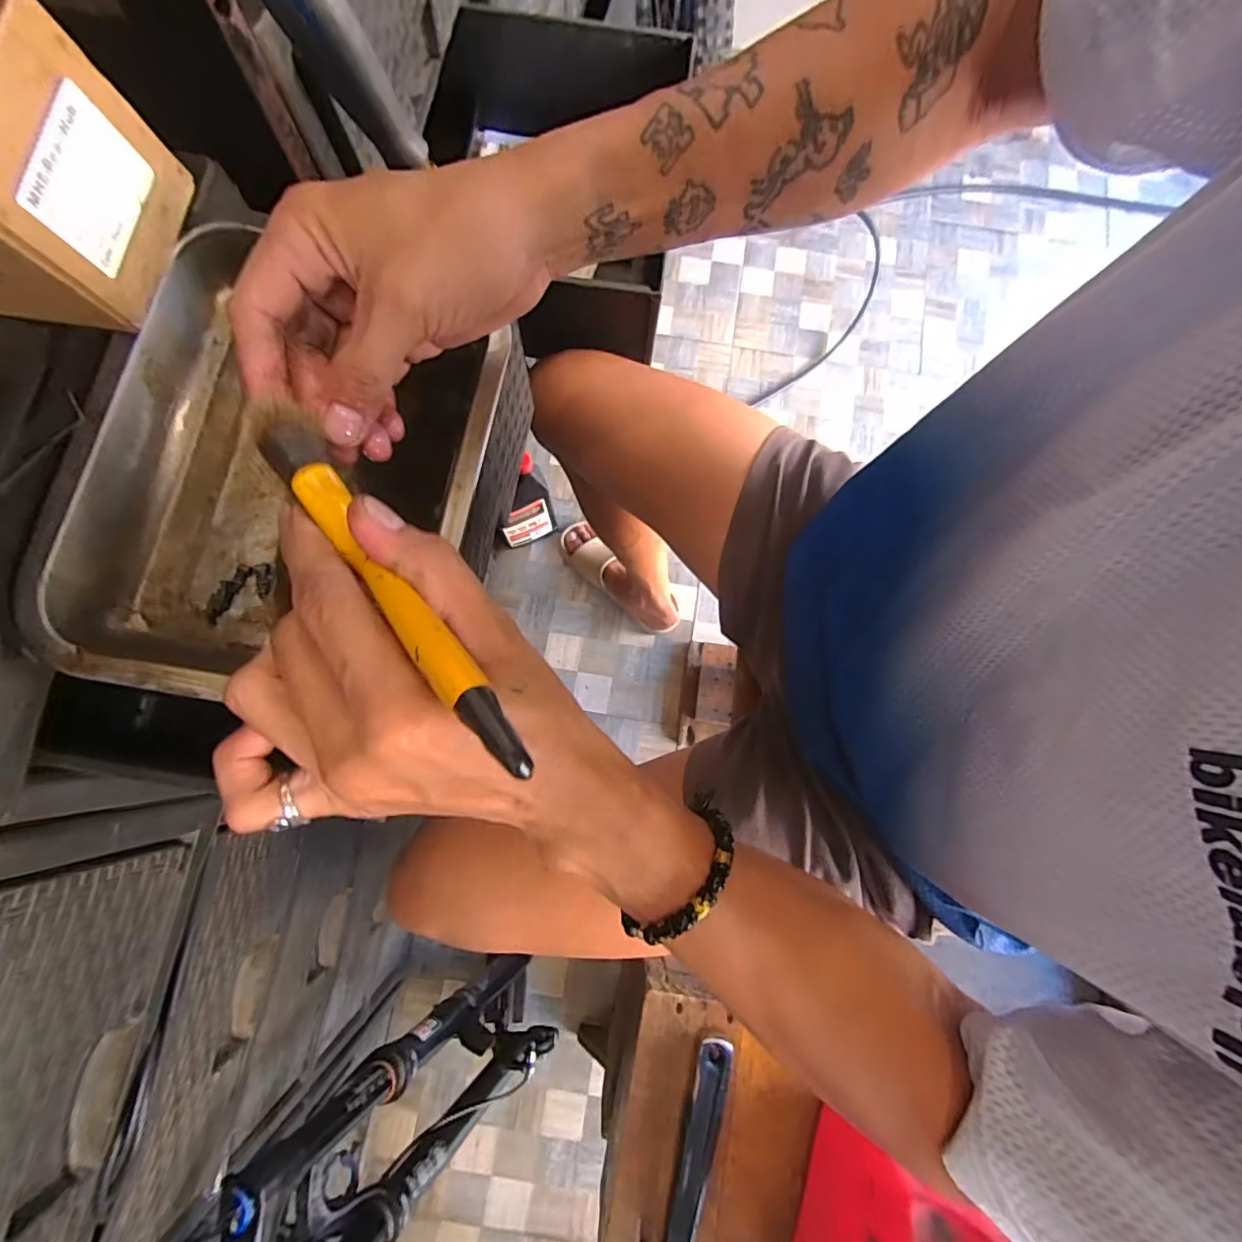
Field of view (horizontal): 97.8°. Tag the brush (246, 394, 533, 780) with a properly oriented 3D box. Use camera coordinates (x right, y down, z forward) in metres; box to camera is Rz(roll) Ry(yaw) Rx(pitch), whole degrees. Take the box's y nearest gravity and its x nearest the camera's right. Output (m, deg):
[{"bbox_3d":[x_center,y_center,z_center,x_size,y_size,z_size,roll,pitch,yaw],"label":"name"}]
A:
[{"bbox_3d":[-0.081,-0.020,0.180,0.020,0.014,0.169,-39,72,-8],"label":"brush"}]

